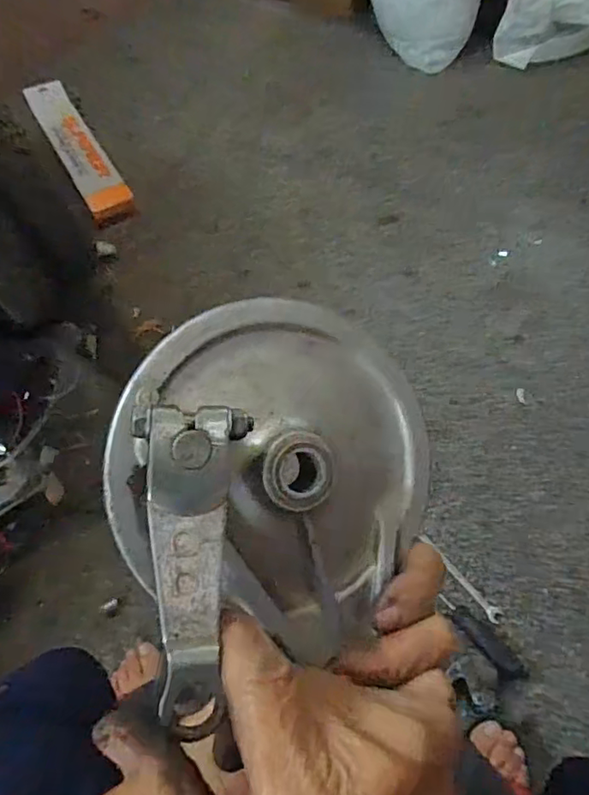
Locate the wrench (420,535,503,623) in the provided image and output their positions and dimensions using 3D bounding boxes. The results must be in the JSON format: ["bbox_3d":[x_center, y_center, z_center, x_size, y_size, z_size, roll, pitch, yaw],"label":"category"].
[{"bbox_3d":[0.213,0.234,0.748,0.024,0.010,0.137,-34,62,-22],"label":"wrench"}]

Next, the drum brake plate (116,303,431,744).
[{"bbox_3d":[-0.008,0.034,0.228,0.133,0.055,0.133,10,72,-30],"label":"drum brake plate"}]

